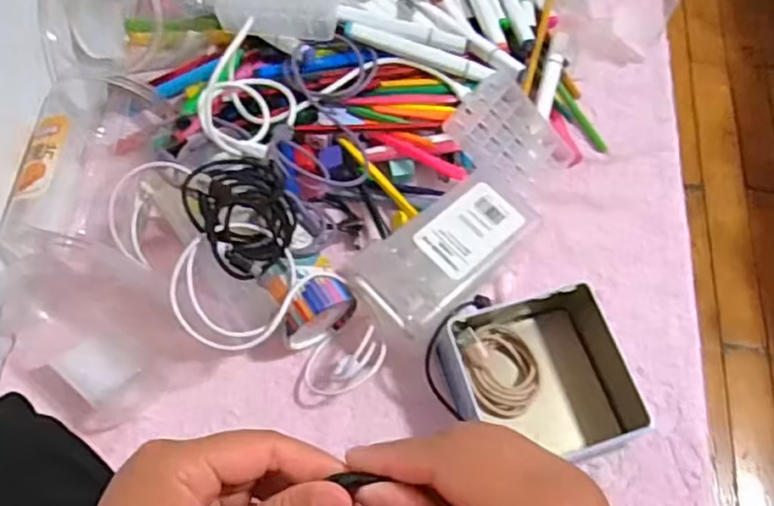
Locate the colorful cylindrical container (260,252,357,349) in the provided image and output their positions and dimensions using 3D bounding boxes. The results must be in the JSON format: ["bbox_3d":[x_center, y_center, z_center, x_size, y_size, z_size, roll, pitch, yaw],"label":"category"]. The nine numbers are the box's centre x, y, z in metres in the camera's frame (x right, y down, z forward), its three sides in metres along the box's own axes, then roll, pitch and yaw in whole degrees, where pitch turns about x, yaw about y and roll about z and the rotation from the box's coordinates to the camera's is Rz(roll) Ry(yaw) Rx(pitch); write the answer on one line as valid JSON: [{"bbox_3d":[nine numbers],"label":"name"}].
[{"bbox_3d":[-0.062,0.036,0.516,0.059,0.064,0.050,-33,68,-16],"label":"colorful cylindrical container"}]

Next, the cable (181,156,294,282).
[{"bbox_3d":[-0.107,-0.037,0.490,0.083,0.037,0.120,-7,52,-33],"label":"cable"}]

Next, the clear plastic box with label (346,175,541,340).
[{"bbox_3d":[0.056,0.000,0.539,0.169,0.060,0.080,-35,69,-17],"label":"clear plastic box with label"}]

